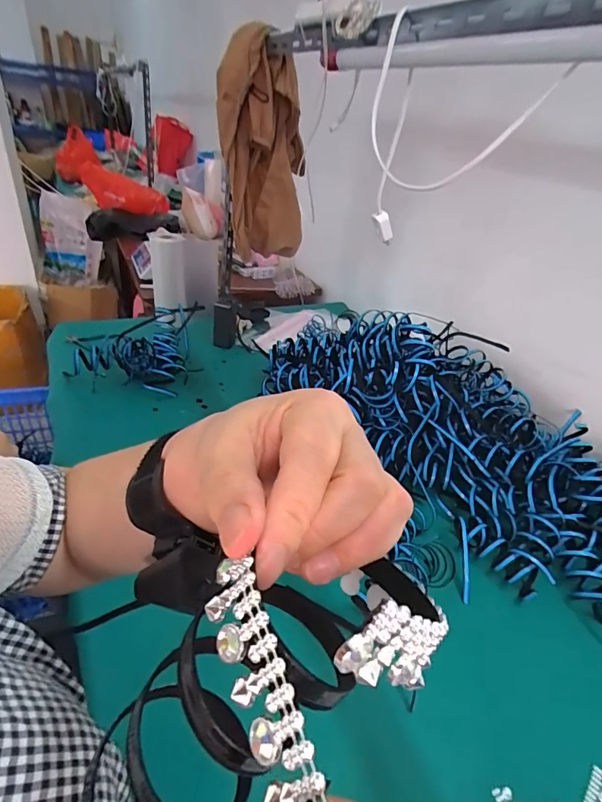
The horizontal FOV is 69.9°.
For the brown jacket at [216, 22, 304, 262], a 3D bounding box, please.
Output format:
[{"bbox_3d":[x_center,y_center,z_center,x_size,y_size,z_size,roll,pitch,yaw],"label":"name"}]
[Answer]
[{"bbox_3d":[-0.094,-0.598,1.062,0.214,0.466,0.186,2,34,-7],"label":"brown jacket"}]

